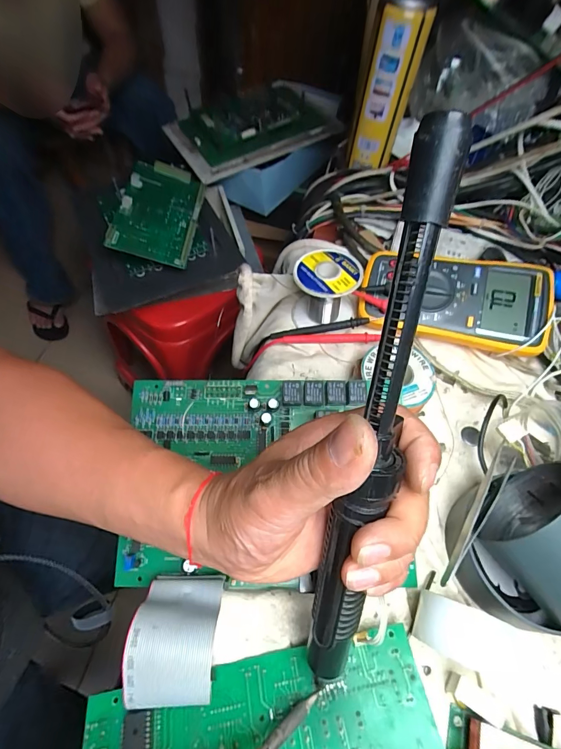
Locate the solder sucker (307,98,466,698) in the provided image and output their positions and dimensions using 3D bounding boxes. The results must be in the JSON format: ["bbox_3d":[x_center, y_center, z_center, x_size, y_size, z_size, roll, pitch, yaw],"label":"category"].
[{"bbox_3d":[0.041,0.036,0.168,0.026,0.024,0.254,9,106,3],"label":"solder sucker"}]

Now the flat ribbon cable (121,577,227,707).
[{"bbox_3d":[-0.067,0.169,0.245,0.049,0.049,0.069,3,61,0],"label":"flat ribbon cable"}]

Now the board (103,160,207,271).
[{"bbox_3d":[-0.196,-0.264,0.615,0.117,0.015,0.198,12,70,-12],"label":"board"}]

